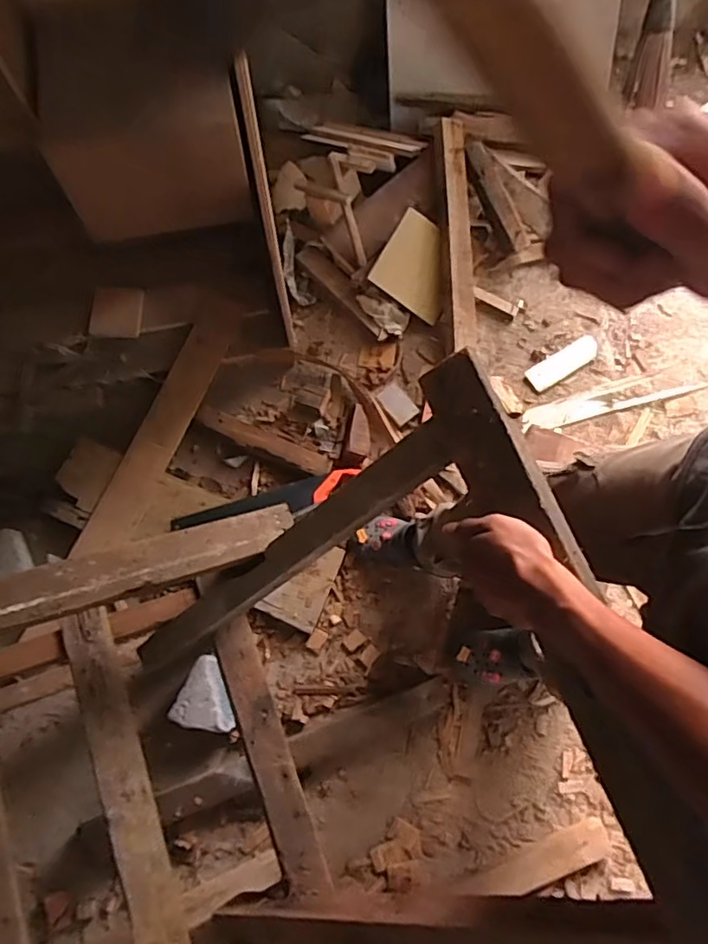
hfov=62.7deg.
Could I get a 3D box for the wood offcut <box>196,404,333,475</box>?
[{"bbox_3d":[-0.210,-0.076,1.333,0.341,0.032,0.054,25,75,7],"label":"wood offcut"}]

